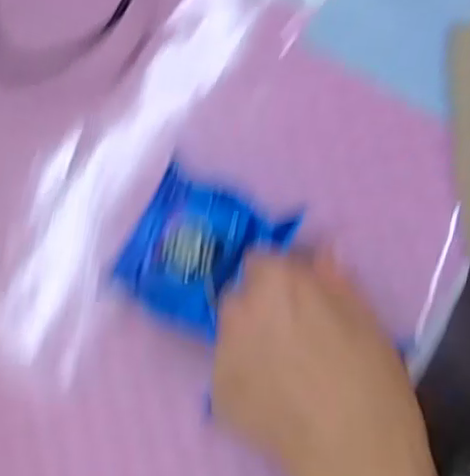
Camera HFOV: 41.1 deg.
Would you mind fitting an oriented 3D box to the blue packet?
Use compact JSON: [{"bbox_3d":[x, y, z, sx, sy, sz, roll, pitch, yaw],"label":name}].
[{"bbox_3d":[-0.020,0.007,0.335,0.076,0.010,0.075,27,80,18],"label":"blue packet"}]

